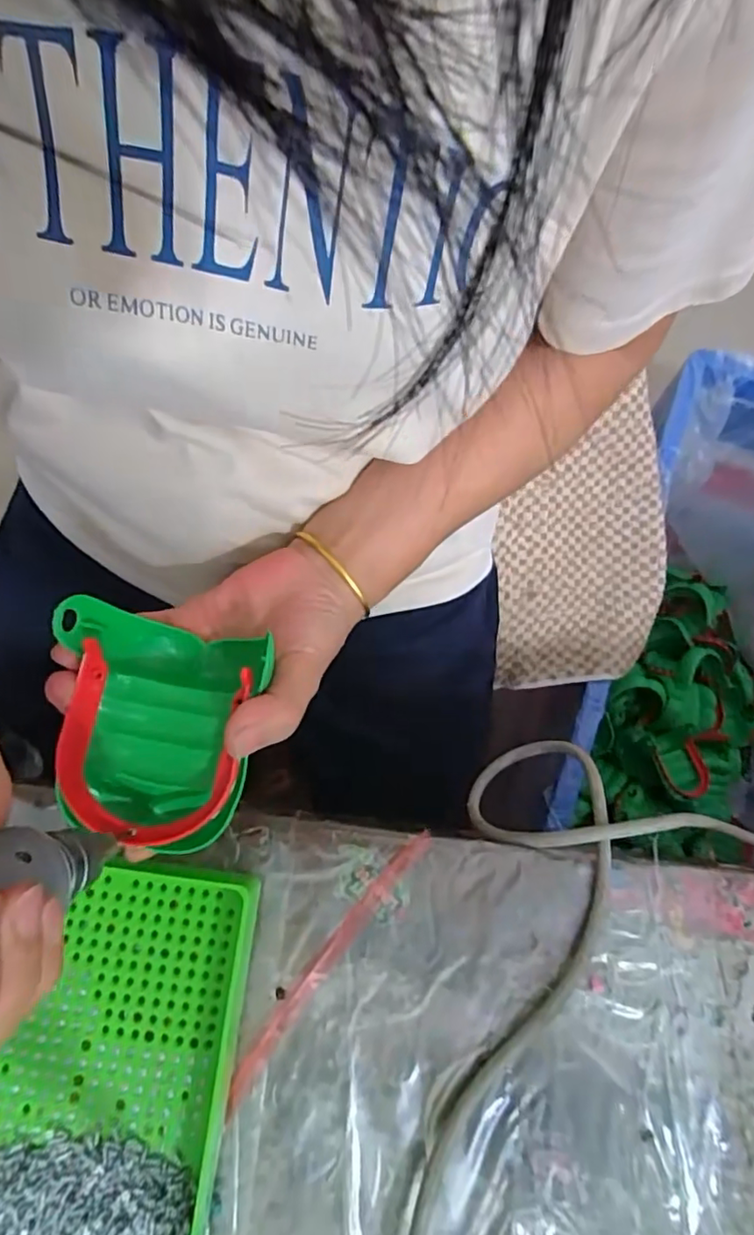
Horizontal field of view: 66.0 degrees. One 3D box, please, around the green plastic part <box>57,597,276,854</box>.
[{"bbox_3d":[-0.094,0.048,0.258,0.076,0.055,0.097,5,76,2],"label":"green plastic part"}]

